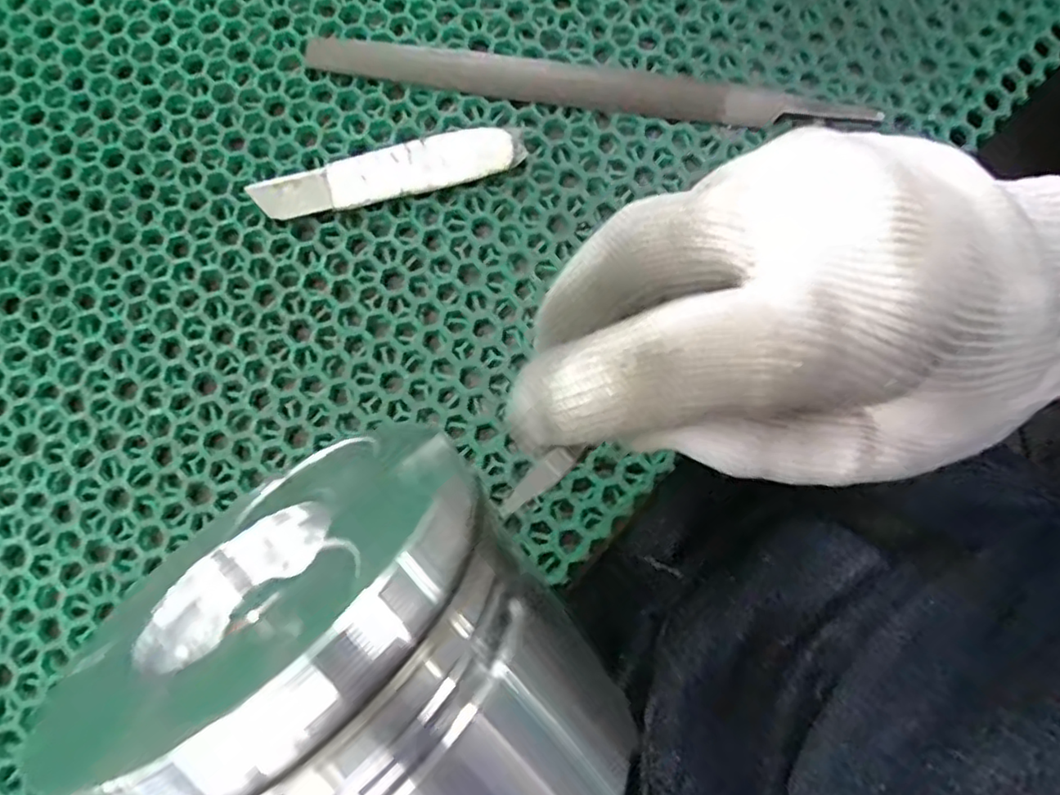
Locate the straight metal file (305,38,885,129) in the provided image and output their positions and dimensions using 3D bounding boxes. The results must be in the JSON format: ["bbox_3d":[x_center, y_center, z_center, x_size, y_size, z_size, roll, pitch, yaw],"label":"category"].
[{"bbox_3d":[0.025,-0.137,0.277,0.239,0.004,0.020,7,80,1],"label":"straight metal file"}]

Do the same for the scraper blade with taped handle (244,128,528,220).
[{"bbox_3d":[-0.057,-0.092,0.266,0.110,0.010,0.021,-16,80,-3],"label":"scraper blade with taped handle"}]

